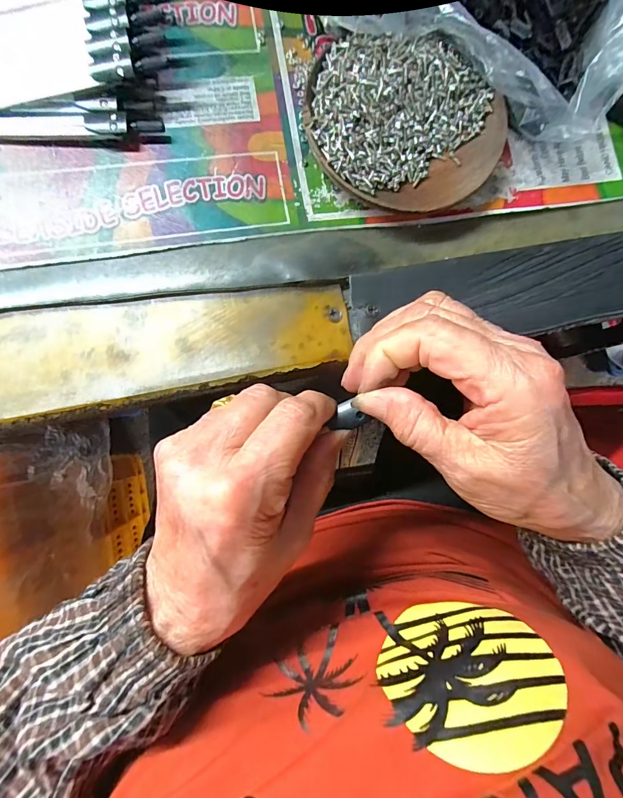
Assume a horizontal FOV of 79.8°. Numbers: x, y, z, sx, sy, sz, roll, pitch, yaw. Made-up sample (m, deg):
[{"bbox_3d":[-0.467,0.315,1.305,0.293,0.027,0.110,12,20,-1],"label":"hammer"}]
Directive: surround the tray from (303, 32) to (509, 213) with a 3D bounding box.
[{"bbox_3d":[0.054,-0.153,0.214,0.112,0.026,0.094,2,85,-5],"label":"tray"}]

